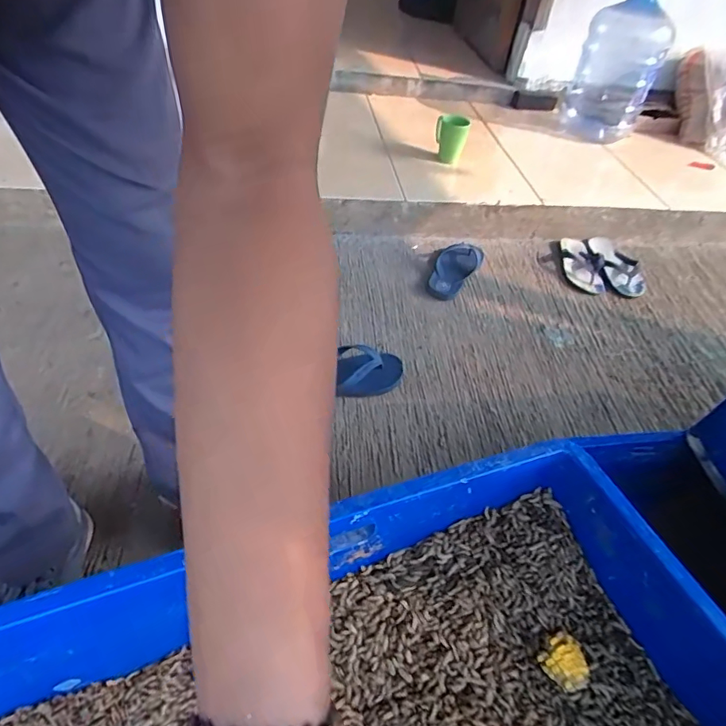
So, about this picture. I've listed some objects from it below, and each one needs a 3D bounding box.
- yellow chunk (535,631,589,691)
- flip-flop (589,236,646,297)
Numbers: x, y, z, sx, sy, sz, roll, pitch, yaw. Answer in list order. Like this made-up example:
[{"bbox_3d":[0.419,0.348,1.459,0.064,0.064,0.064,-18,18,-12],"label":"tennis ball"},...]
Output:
[{"bbox_3d":[0.174,0.254,0.430,0.037,0.025,0.033,34,49,23],"label":"yellow chunk"},{"bbox_3d":[0.691,-0.265,1.367,0.108,0.041,0.265,6,44,-4],"label":"flip-flop"}]

